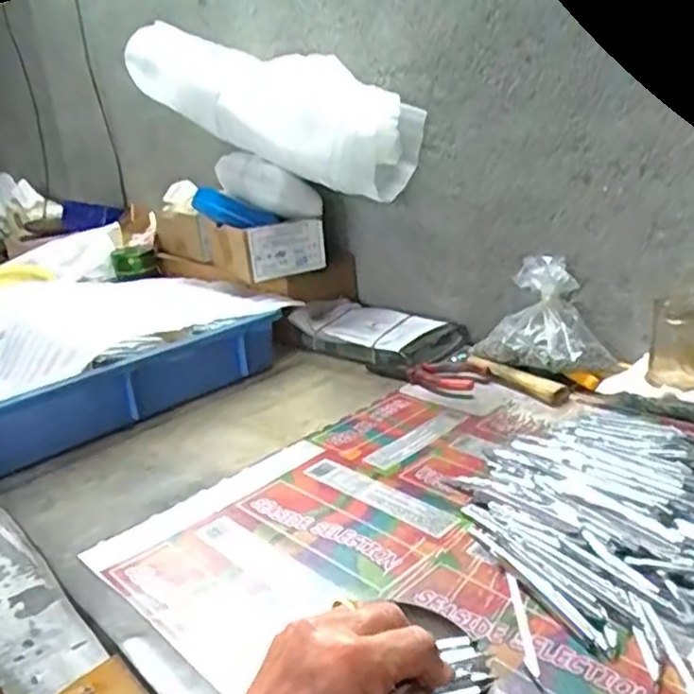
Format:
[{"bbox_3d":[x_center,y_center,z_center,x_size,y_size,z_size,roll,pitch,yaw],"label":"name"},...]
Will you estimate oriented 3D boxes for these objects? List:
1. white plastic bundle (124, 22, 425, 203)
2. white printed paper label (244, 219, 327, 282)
[{"bbox_3d":[-0.099,-0.309,0.852,0.394,0.140,0.084,26,31,18],"label":"white plastic bundle"},{"bbox_3d":[-0.077,-0.126,0.879,0.106,0.066,0.009,-16,22,-25],"label":"white printed paper label"}]

